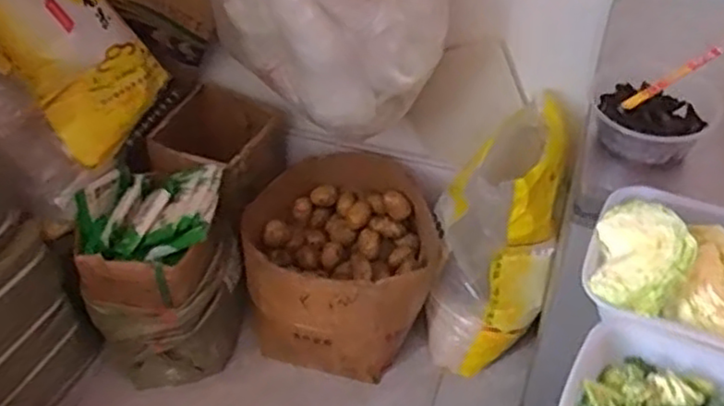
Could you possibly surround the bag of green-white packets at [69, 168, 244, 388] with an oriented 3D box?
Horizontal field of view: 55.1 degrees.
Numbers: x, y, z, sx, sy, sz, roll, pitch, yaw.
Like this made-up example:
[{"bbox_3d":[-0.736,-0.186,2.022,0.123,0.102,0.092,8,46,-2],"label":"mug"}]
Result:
[{"bbox_3d":[-0.467,0.172,1.654,0.340,0.420,0.345,-9,45,-6],"label":"bag of green-white packets"}]

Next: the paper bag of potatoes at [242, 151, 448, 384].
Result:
[{"bbox_3d":[-0.051,0.144,1.723,0.486,0.255,0.487,10,46,13],"label":"paper bag of potatoes"}]

